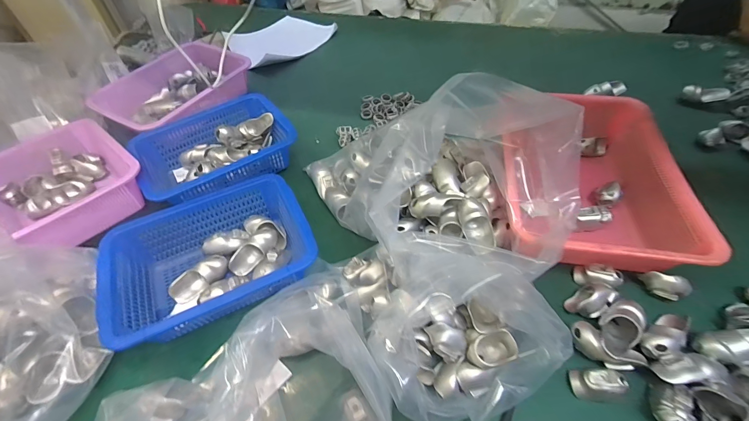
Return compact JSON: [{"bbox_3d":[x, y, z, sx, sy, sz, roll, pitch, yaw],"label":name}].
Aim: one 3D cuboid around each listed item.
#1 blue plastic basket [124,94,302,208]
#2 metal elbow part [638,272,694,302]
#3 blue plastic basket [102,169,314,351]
[{"bbox_3d":[-0.294,-0.111,0.635,0.259,0.069,0.189,-32,56,-21],"label":"blue plastic basket"},{"bbox_3d":[0.412,0.108,0.476,0.057,0.029,0.032,20,55,18],"label":"metal elbow part"},{"bbox_3d":[-0.239,0.063,0.499,0.261,0.074,0.198,-22,54,-14],"label":"blue plastic basket"}]

